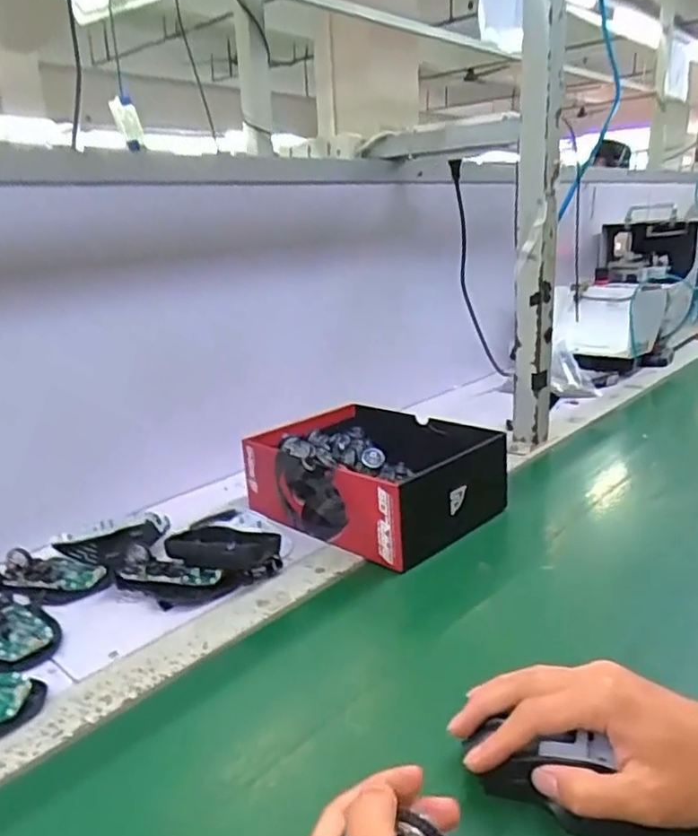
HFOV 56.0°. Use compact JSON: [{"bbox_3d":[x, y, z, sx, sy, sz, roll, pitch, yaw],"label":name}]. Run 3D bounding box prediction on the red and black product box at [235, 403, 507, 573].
[{"bbox_3d":[0.028,0.064,0.742,0.244,0.088,0.193,12,23,41],"label":"red and black product box"}]

